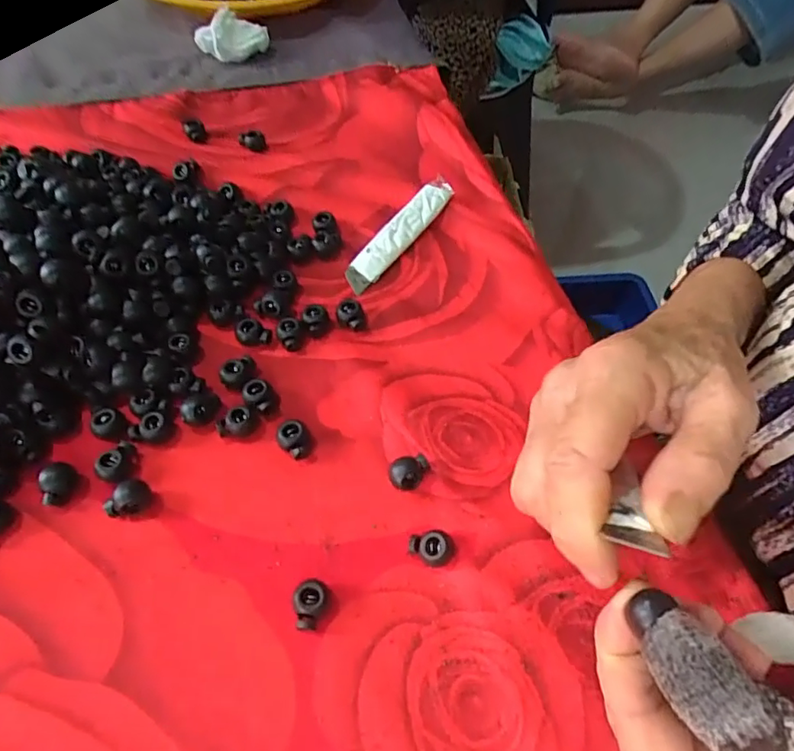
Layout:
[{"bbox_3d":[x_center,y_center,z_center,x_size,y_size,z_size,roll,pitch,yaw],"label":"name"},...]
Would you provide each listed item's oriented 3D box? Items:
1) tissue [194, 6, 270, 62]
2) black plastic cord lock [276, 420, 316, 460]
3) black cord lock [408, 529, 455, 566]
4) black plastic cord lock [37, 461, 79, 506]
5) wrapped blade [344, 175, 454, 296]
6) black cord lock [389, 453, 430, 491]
[{"bbox_3d":[-0.147,-0.300,0.480,0.063,0.039,0.027,-9,55,-8],"label":"tissue"},{"bbox_3d":[-0.048,0.032,0.258,0.016,0.013,0.018,-16,56,-13],"label":"black plastic cord lock"},{"bbox_3d":[0.016,0.076,0.236,0.020,0.010,0.015,-7,55,-7],"label":"black cord lock"},{"bbox_3d":[-0.151,0.049,0.242,0.014,0.012,0.016,-25,59,-18],"label":"black plastic cord lock"},{"bbox_3d":[0.002,-0.093,0.346,0.021,0.010,0.108,30,58,18],"label":"wrapped blade"},{"bbox_3d":[0.006,0.046,0.249,0.018,0.013,0.014,-3,54,-4],"label":"black cord lock"}]

